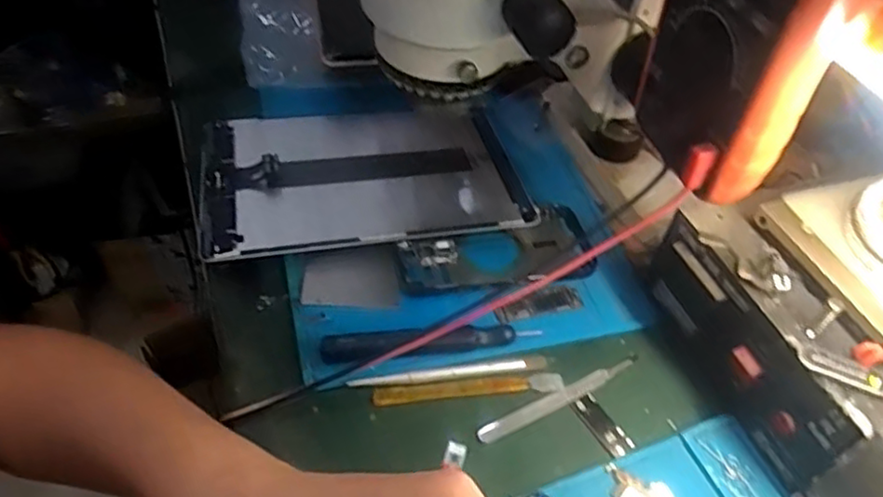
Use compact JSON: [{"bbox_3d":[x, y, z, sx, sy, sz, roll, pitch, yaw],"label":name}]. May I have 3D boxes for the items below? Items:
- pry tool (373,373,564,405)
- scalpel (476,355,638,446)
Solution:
[{"bbox_3d":[0.018,0.088,0.421,0.120,0.004,0.011,-3,48,-8],"label":"pry tool"},{"bbox_3d":[0.077,0.095,0.424,0.123,0.004,0.012,-20,52,-22],"label":"scalpel"}]

